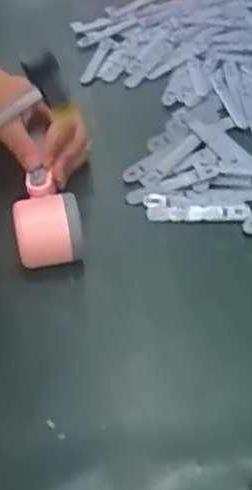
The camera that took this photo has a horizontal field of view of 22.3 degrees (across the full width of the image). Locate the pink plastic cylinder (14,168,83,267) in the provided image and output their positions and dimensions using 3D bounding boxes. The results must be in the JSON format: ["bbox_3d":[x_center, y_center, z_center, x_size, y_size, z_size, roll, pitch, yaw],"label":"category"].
[{"bbox_3d":[-0.070,-0.018,0.570,0.059,0.046,0.090,-10,48,-5],"label":"pink plastic cylinder"}]

